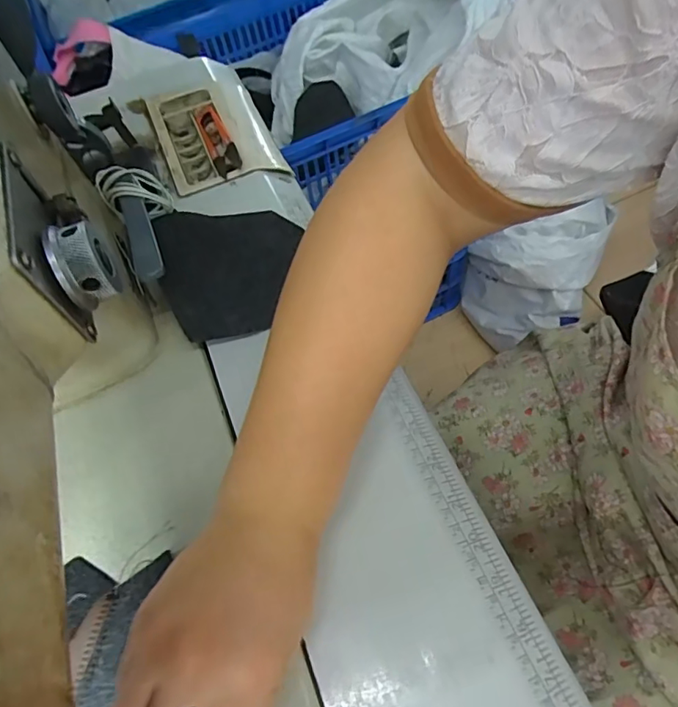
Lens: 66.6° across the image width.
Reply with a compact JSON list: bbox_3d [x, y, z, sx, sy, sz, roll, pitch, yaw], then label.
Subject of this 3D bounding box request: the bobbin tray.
[{"bbox_3d":[-0.138,-0.206,0.500,0.066,0.030,0.150,-22,61,-7],"label":"bobbin tray"}]

